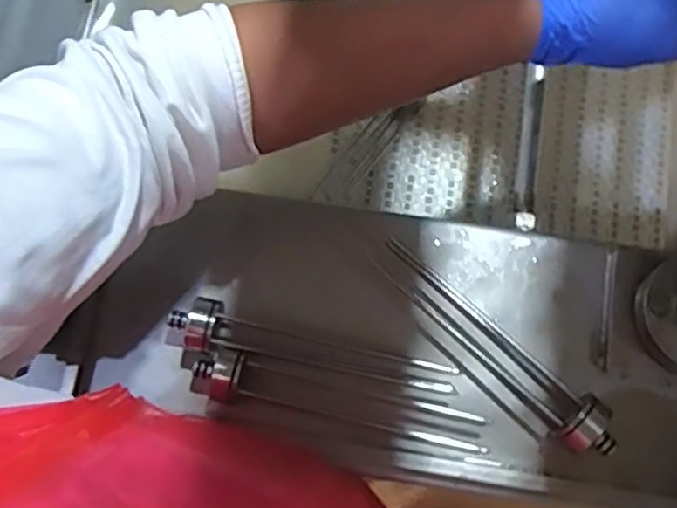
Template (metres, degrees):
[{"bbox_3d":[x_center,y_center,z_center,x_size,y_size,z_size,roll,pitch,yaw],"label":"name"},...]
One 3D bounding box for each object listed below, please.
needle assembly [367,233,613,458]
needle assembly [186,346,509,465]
[{"bbox_3d":[0.103,0.057,0.449,0.034,0.038,0.193,-43,80,-8],"label":"needle assembly"},{"bbox_3d":[0.003,0.100,0.444,0.200,0.028,0.036,15,78,5],"label":"needle assembly"}]

